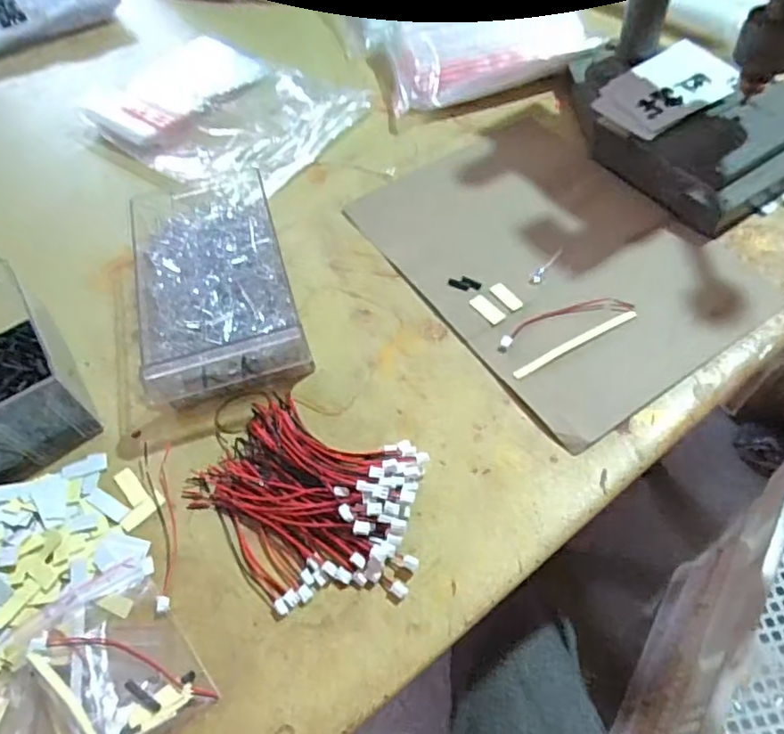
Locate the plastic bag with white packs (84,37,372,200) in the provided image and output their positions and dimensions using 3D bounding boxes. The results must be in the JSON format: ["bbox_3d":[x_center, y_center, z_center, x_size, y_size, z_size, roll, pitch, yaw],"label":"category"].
[{"bbox_3d":[-0.167,-0.249,0.576,0.245,0.023,0.181,28,63,21],"label":"plastic bag with white packs"}]

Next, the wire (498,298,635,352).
[{"bbox_3d":[0.120,-0.034,0.417,0.100,0.004,0.021,-17,57,-6],"label":"wire"}]

